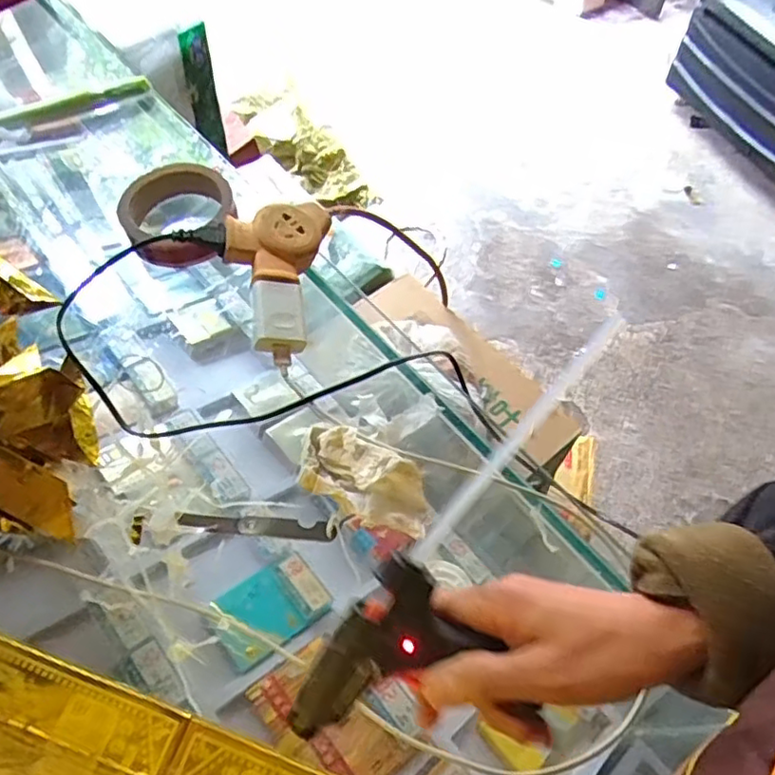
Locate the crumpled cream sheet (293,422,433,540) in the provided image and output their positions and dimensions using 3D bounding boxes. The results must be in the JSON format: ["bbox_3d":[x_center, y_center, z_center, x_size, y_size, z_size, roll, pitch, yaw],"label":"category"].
[{"bbox_3d":[-0.016,0.066,0.450,0.102,0.030,0.048,28,64,14],"label":"crumpled cream sheet"}]

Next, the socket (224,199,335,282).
[{"bbox_3d":[-0.097,-0.128,0.548,0.075,0.039,0.096,28,63,-8],"label":"socket"}]

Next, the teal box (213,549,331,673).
[{"bbox_3d":[-0.104,0.193,0.558,0.091,0.012,0.068,-35,67,-18],"label":"teal box"}]

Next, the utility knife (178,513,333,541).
[{"bbox_3d":[-0.094,0.098,0.449,0.105,0.009,0.012,4,61,2],"label":"utility knife"}]

